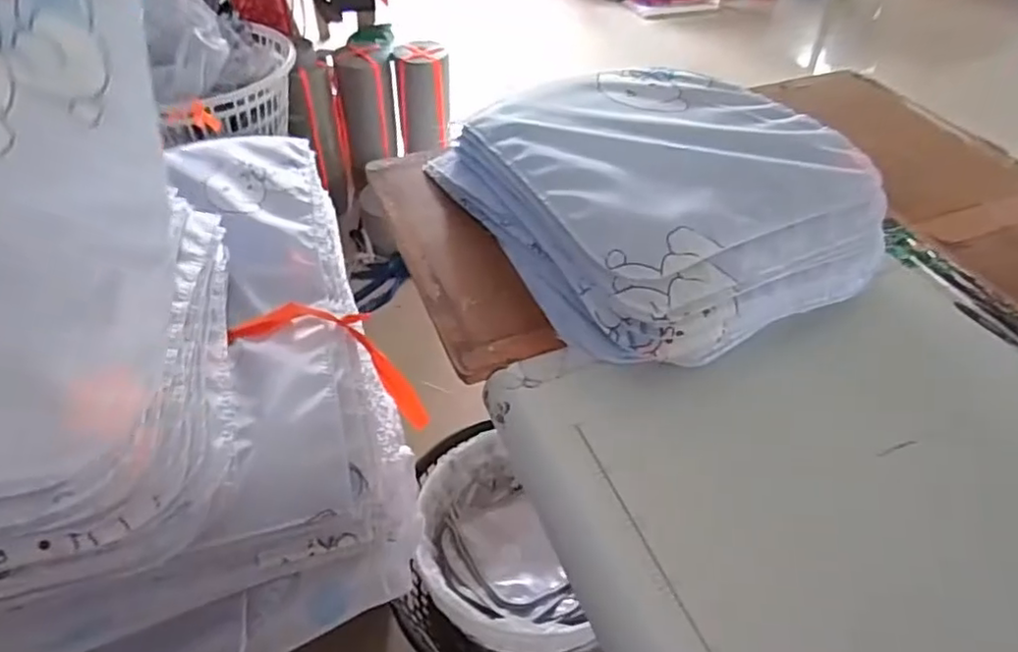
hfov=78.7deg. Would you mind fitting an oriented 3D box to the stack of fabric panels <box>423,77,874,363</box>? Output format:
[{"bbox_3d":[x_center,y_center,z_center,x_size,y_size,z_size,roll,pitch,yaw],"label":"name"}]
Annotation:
[{"bbox_3d":[0.155,-0.158,0.689,0.348,0.129,0.398,-18,49,-19],"label":"stack of fabric panels"}]

